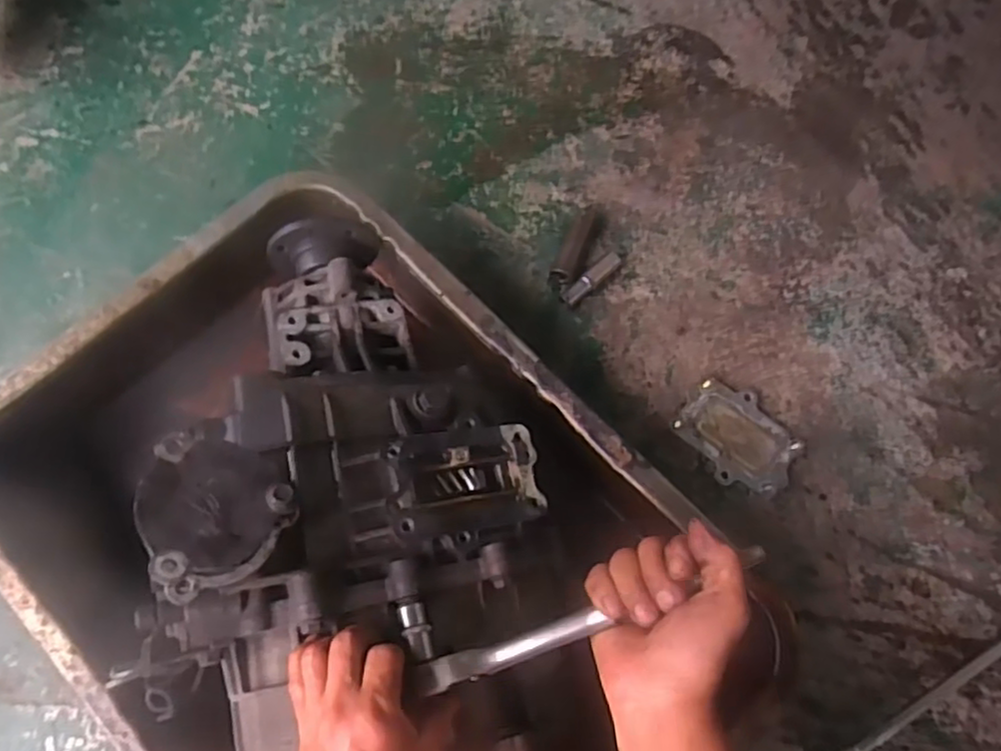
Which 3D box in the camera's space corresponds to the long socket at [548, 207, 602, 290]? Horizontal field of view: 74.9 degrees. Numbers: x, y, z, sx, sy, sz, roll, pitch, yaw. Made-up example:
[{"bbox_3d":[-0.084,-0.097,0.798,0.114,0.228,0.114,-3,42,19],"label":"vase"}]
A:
[{"bbox_3d":[0.085,-0.144,0.714,0.028,0.025,0.106,24,74,5],"label":"long socket"}]

